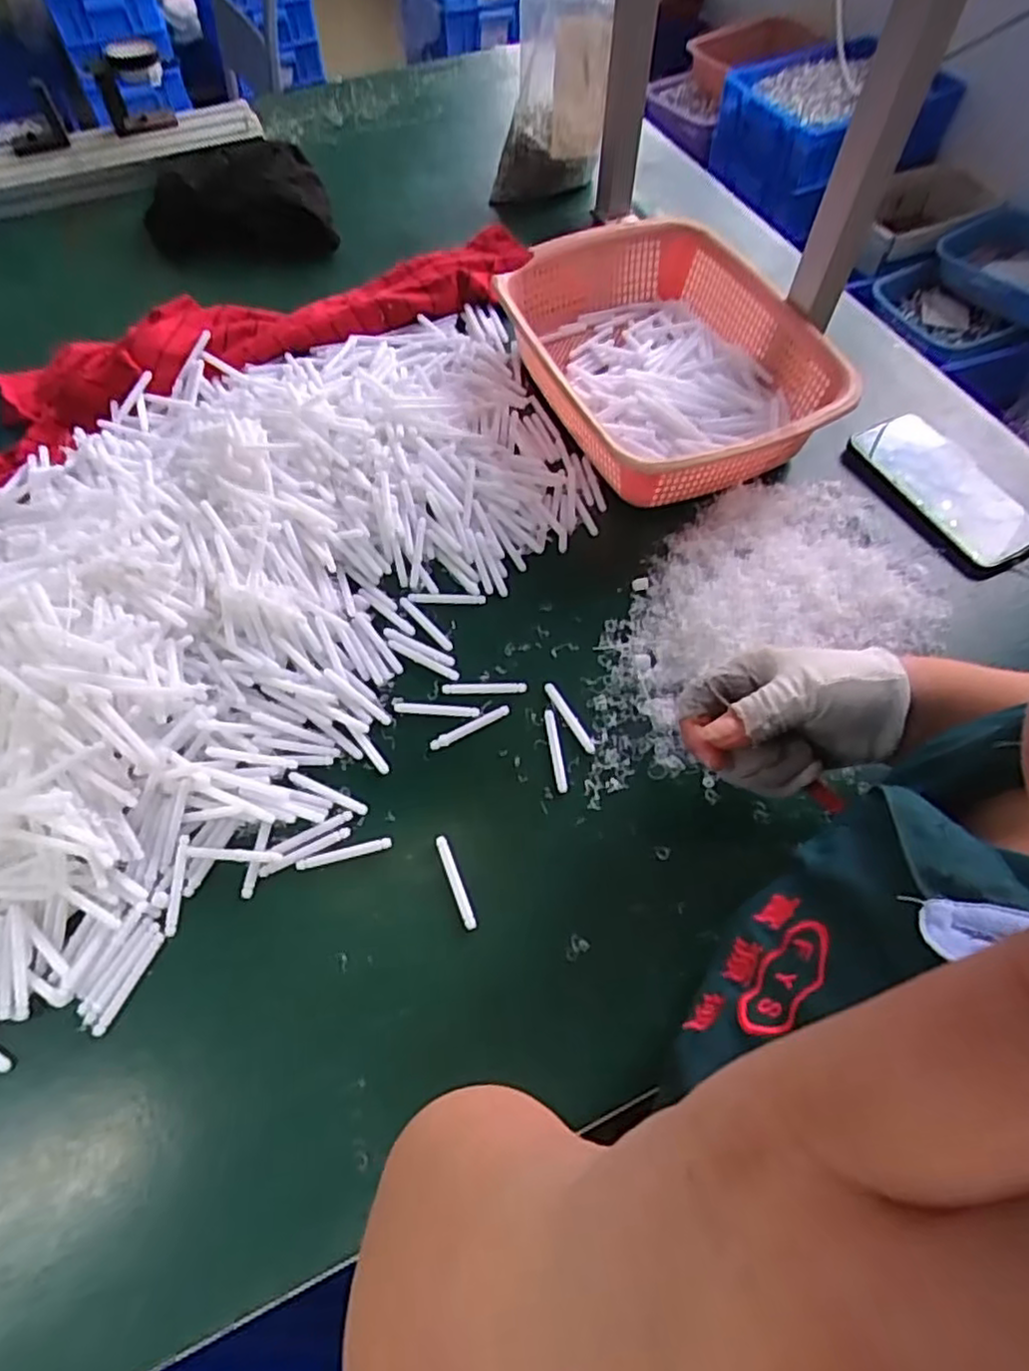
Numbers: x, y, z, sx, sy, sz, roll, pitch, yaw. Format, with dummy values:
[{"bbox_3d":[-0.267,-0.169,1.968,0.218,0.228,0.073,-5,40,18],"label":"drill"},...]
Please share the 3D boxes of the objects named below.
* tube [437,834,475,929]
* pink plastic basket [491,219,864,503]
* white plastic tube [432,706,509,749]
[{"bbox_3d":[-0.036,0.121,0.431,0.007,0.004,0.059,-19,64,-11],"label":"tube"},{"bbox_3d":[0.135,-0.286,0.623,0.220,0.082,0.296,-20,64,-11],"label":"pink plastic basket"},{"bbox_3d":[-0.031,0.029,0.486,0.060,0.005,0.008,-25,65,-13],"label":"white plastic tube"}]

